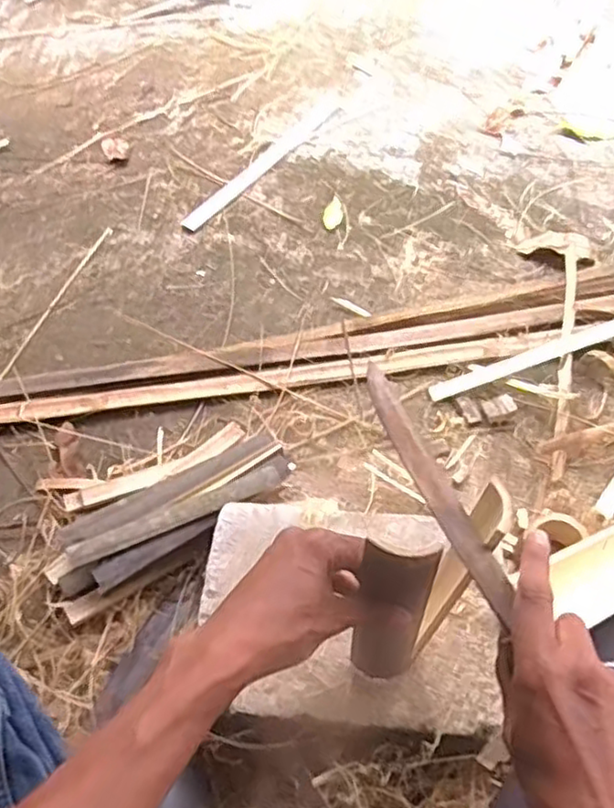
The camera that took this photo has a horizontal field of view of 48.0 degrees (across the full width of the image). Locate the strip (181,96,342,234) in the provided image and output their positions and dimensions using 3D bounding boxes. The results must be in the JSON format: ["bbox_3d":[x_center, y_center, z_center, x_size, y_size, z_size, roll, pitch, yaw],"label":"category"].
[{"bbox_3d":[-0.067,-0.402,1.143,0.037,0.008,0.391,30,62,21],"label":"strip"}]

